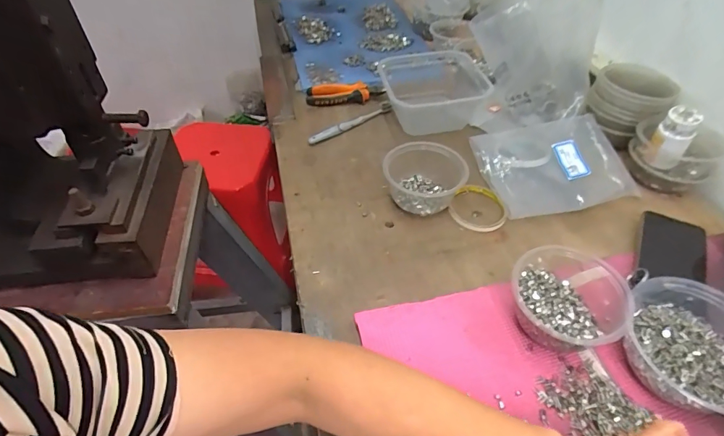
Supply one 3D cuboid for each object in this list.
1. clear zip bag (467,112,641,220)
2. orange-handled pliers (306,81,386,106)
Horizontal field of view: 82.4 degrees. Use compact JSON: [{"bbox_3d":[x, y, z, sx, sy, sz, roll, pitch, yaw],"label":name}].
[{"bbox_3d":[0.292,-0.082,0.633,0.212,0.028,0.163,-11,57,-7],"label":"clear zip bag"},{"bbox_3d":[-0.030,-0.235,0.784,0.146,0.030,0.045,-4,47,-5],"label":"orange-handled pliers"}]

